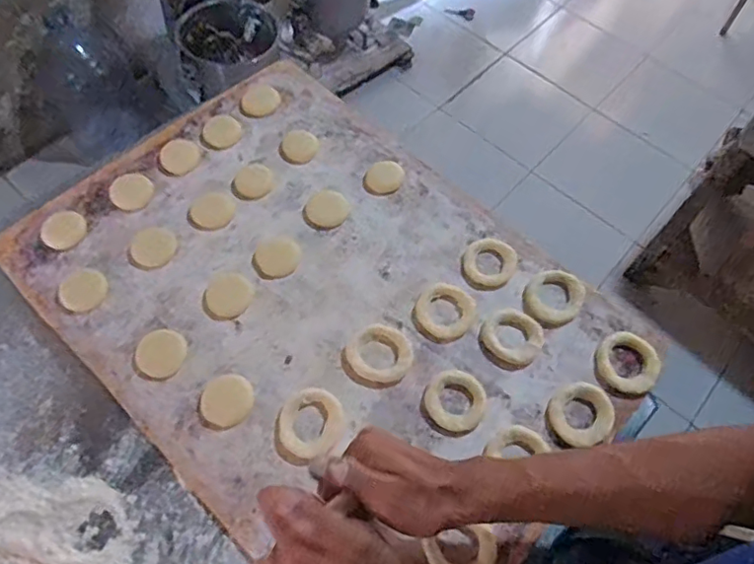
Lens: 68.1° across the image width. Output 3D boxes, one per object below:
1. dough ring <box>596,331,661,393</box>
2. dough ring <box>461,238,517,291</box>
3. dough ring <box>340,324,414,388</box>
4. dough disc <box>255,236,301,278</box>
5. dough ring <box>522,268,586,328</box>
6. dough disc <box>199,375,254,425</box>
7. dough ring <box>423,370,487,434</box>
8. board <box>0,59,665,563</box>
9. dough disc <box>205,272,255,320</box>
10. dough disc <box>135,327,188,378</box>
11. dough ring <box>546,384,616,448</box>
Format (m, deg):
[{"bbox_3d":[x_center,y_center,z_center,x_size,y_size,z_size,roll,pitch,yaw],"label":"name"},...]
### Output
[{"bbox_3d":[0.244,0.078,0.541,0.057,0.012,0.059,1,63,-2],"label":"dough ring"},{"bbox_3d":[0.118,-0.021,0.586,0.054,0.017,0.058,1,63,-2],"label":"dough ring"},{"bbox_3d":[0.002,0.072,0.538,0.064,0.012,0.059,1,63,-2],"label":"dough ring"},{"bbox_3d":[-0.104,-0.027,0.587,0.045,0.004,0.047,1,63,-2],"label":"dough disc"},{"bbox_3d":[0.181,0.016,0.572,0.064,0.008,0.054,-39,71,-19],"label":"dough ring"},{"bbox_3d":[-0.138,0.108,0.516,0.046,0.004,0.047,1,63,-2],"label":"dough disc"},{"bbox_3d":[0.073,0.109,0.519,0.054,0.012,0.054,1,63,-2],"label":"dough ring"},{"bbox_3d":[-0.057,0.010,0.569,0.578,0.017,0.406,41,69,17],"label":"board"},{"bbox_3d":[-0.150,0.012,0.564,0.047,0.004,0.046,1,63,-2],"label":"dough disc"},{"bbox_3d":[-0.206,0.067,0.534,0.043,0.010,0.045,1,63,-2],"label":"dough disc"},{"bbox_3d":[0.190,0.123,0.517,0.063,0.009,0.055,-26,67,-15],"label":"dough ring"}]

